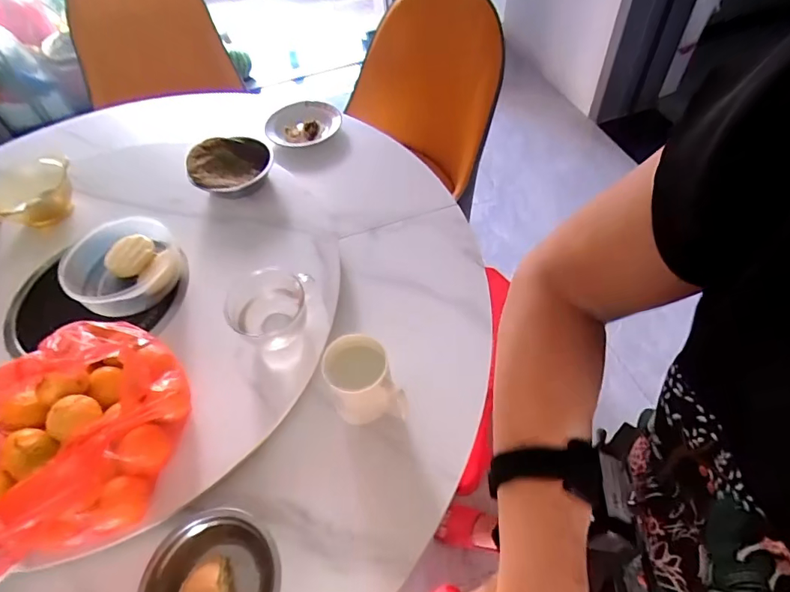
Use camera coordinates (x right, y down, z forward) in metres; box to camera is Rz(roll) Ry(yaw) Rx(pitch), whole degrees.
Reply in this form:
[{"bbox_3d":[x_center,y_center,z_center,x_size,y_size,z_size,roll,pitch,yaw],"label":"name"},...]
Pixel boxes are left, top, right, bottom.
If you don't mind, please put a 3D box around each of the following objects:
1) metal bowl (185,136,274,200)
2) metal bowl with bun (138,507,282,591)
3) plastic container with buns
[{"bbox_3d":[-0.289,-0.225,0.863,0.146,0.064,0.146,-3,55,4],"label":"metal bowl"},{"bbox_3d":[-0.192,0.306,0.507,0.134,0.049,0.141,-3,55,4],"label":"metal bowl with bun"},{"bbox_3d":[-0.417,-0.047,0.740,0.147,0.072,0.159,-3,55,4],"label":"plastic container with buns"}]

